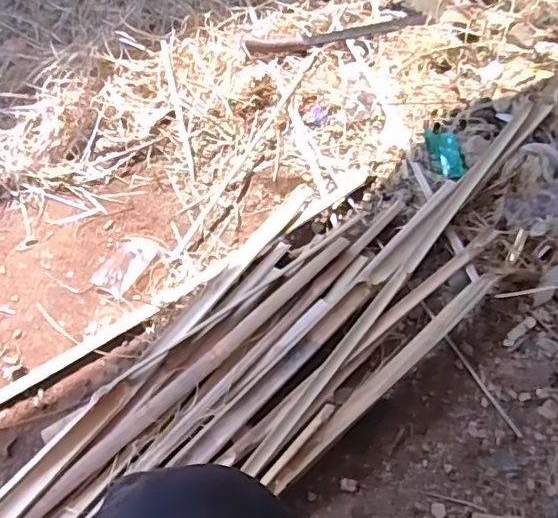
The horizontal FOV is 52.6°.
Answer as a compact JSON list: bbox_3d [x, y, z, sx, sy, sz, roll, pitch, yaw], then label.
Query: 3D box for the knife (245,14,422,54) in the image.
[{"bbox_3d":[0.121,-0.477,1.193,0.383,0.021,0.062,-11,58,-7],"label":"knife"}]

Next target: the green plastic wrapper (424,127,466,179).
[{"bbox_3d":[0.303,-0.188,1.032,0.054,0.021,0.109,-5,57,-3],"label":"green plastic wrapper"}]

